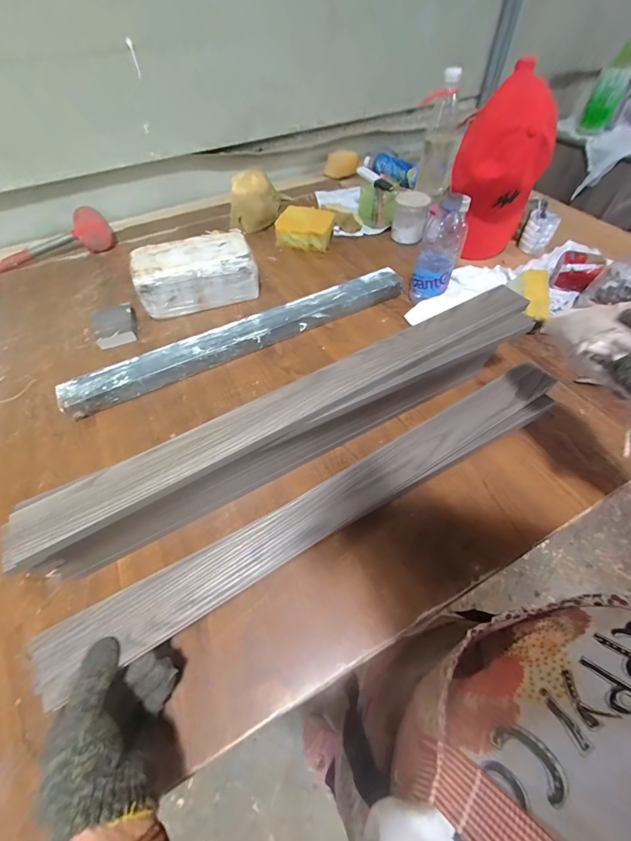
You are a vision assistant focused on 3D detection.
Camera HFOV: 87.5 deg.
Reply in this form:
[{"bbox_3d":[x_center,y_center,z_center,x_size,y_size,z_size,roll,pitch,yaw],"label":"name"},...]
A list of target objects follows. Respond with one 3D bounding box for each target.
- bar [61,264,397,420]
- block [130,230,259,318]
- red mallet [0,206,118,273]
[{"bbox_3d":[-0.119,-0.160,0.620,0.659,0.044,0.069,-26,57,-15],"label":"bar"},{"bbox_3d":[-0.241,-0.299,0.681,0.230,0.109,0.100,-16,55,-9],"label":"block"},{"bbox_3d":[-0.664,-0.443,0.812,0.304,0.071,0.097,-21,56,-12],"label":"red mallet"}]

